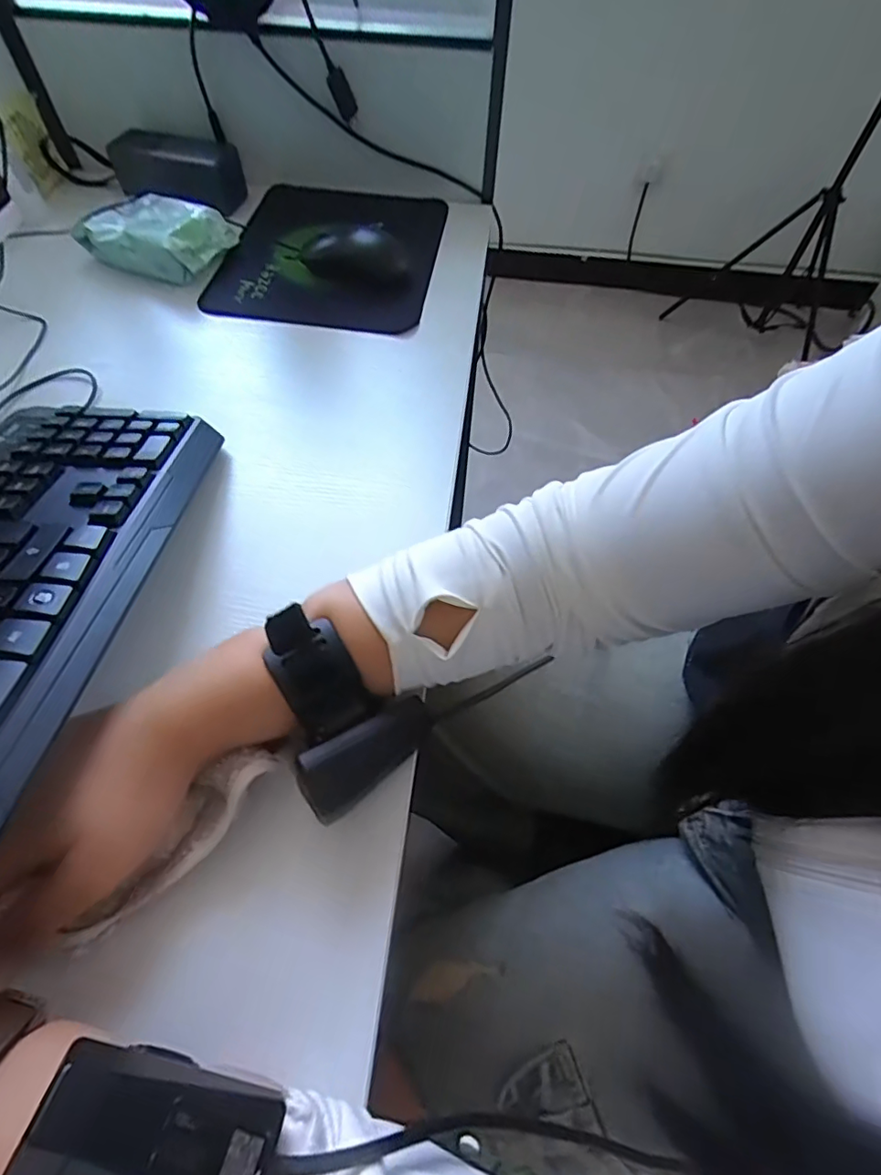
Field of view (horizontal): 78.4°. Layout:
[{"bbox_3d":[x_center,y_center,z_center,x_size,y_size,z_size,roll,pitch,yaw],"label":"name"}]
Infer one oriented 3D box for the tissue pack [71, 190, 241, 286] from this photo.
[{"bbox_3d":[-0.277,-0.341,0.526,0.134,0.037,0.091,14,60,7],"label":"tissue pack"}]

